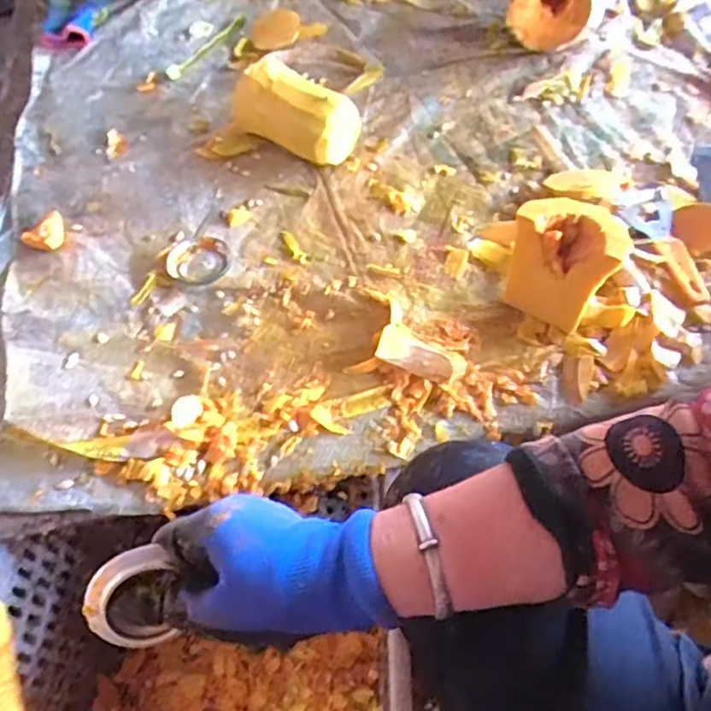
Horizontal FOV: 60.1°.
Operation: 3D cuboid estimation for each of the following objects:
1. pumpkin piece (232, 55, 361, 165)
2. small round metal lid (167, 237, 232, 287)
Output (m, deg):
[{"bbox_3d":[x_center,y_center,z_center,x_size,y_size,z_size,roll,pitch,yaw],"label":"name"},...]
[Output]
[{"bbox_3d":[-0.068,-0.278,0.712,0.139,0.087,0.075,30,63,18],"label":"pumpkin piece"},{"bbox_3d":[-0.165,-0.099,0.645,0.065,0.010,0.059,-27,61,-15],"label":"small round metal lid"}]

